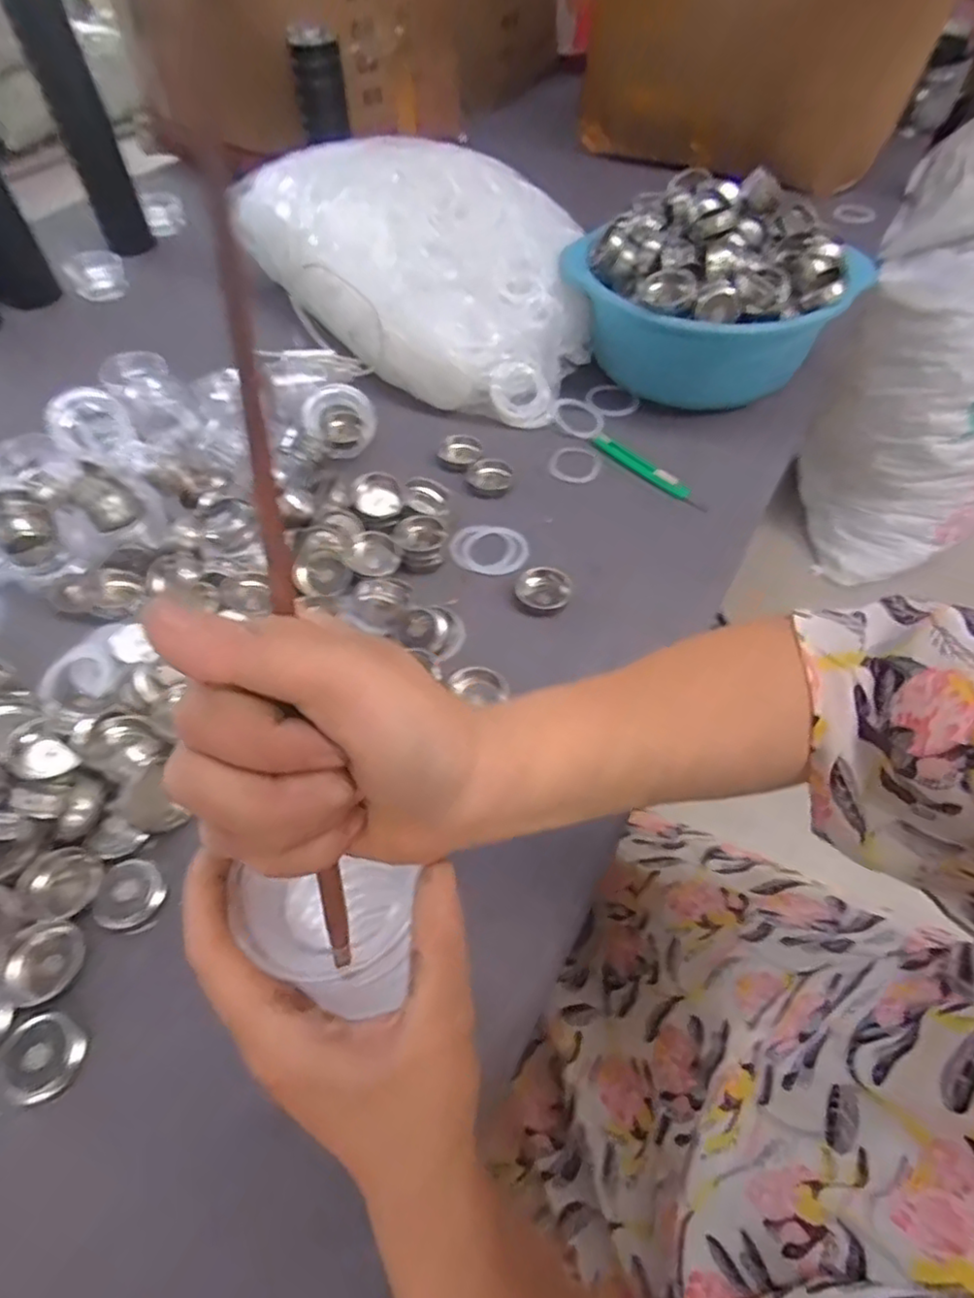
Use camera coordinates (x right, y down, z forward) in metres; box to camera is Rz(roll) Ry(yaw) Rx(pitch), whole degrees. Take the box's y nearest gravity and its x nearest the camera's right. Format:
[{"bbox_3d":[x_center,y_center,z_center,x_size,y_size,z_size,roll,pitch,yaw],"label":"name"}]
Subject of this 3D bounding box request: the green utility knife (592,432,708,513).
[{"bbox_3d":[0.161,-0.182,0.647,0.019,0.012,0.137,-36,61,-24],"label":"green utility knife"}]

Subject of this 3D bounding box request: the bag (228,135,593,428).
[{"bbox_3d":[-0.087,-0.449,0.745,0.468,0.165,0.241,35,61,23],"label":"bag"}]

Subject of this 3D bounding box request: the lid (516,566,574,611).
[{"bbox_3d":[0.049,-0.051,0.552,0.046,0.014,0.040,7,69,7],"label":"lid"}]

